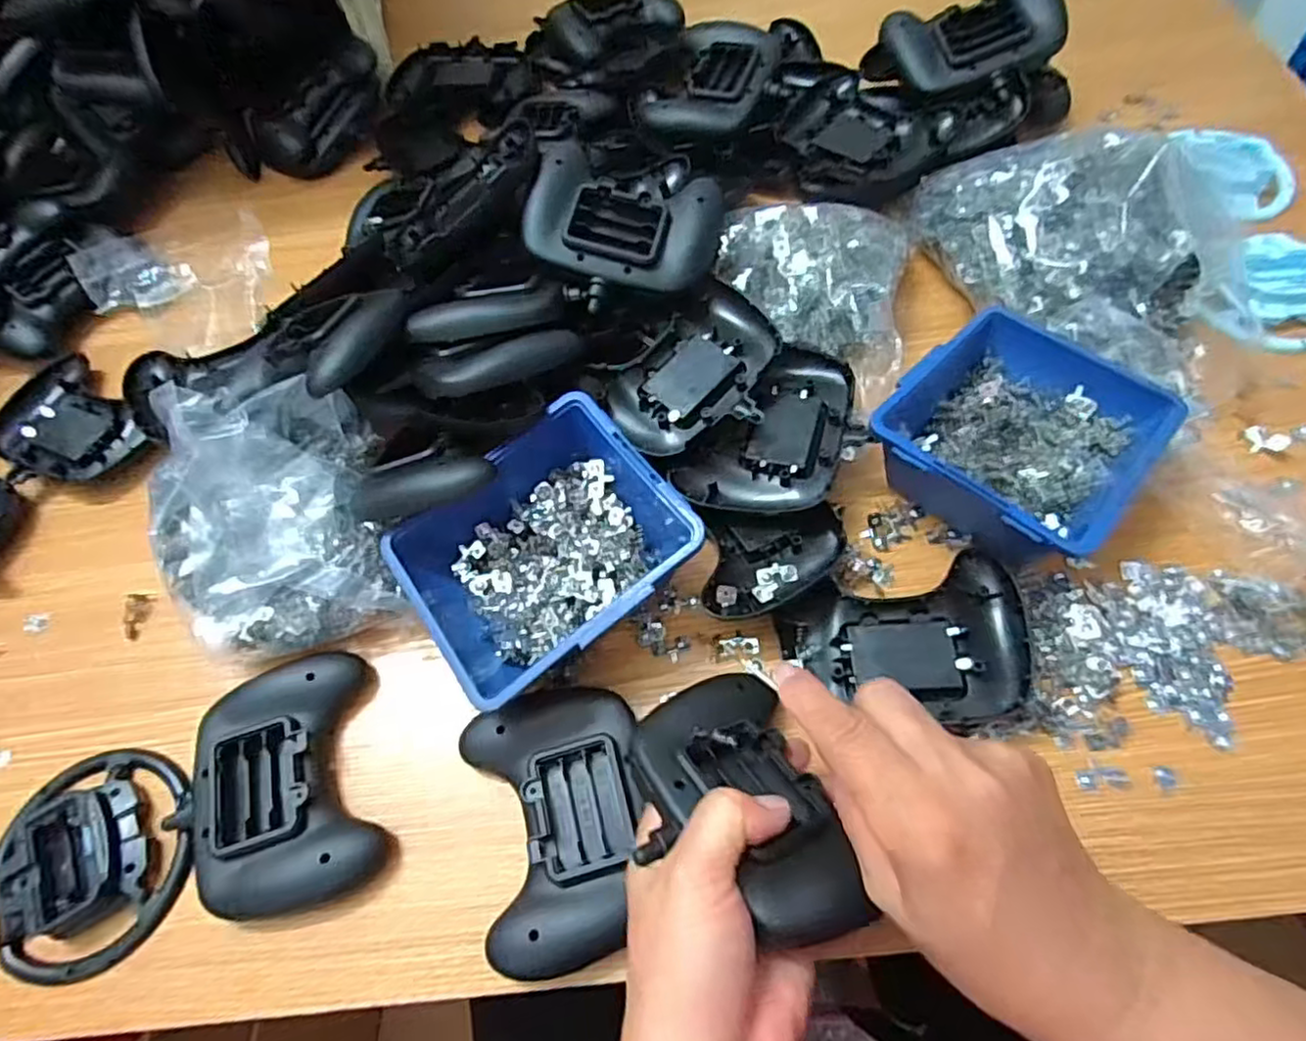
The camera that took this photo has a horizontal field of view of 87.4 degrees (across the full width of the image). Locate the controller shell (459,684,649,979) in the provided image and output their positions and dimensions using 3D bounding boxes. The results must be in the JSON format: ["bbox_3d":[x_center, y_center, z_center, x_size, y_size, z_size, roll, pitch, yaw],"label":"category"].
[{"bbox_3d":[-0.042,0.143,0.328,0.082,0.023,0.118,-16,64,-4],"label":"controller shell"}]

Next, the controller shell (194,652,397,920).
[{"bbox_3d":[-0.185,0.130,0.346,0.084,0.021,0.119,-17,64,-5],"label":"controller shell"}]

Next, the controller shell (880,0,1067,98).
[{"bbox_3d":[0.239,-0.363,0.509,0.118,0.028,0.088,-17,76,11],"label":"controller shell"}]

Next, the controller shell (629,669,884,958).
[{"bbox_3d":[0.034,0.120,0.292,0.076,0.034,0.118,-6,39,-15],"label":"controller shell"}]

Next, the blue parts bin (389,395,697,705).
[{"bbox_3d":[-0.060,0.016,0.370,0.137,0.062,0.127,-35,66,-13],"label":"blue parts bin"}]

